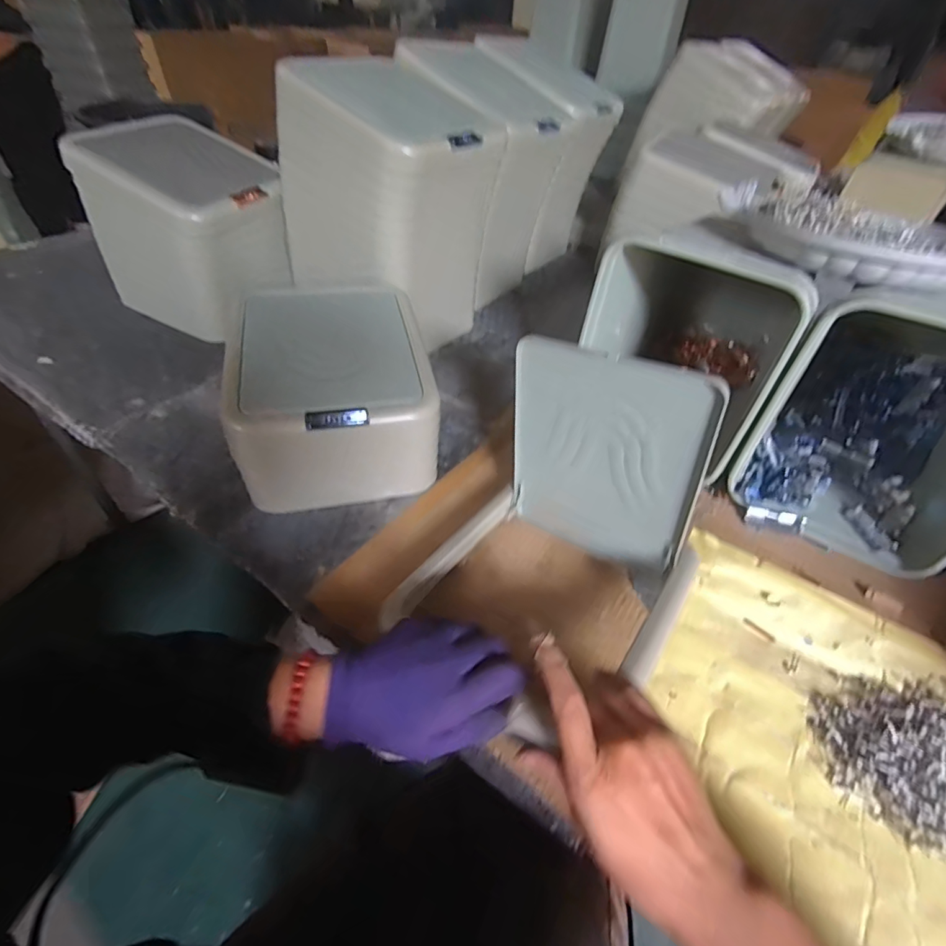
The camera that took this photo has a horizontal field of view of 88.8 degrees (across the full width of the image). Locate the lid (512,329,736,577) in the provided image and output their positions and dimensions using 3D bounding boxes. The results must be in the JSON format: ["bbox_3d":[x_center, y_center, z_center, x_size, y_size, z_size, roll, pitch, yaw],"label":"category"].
[{"bbox_3d":[0.117,-0.006,0.445,0.172,0.211,0.034,20,37,27],"label":"lid"}]

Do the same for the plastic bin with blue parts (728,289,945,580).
[{"bbox_3d":[0.488,-0.110,0.572,0.218,0.240,0.371,26,49,20],"label":"plastic bin with blue parts"}]

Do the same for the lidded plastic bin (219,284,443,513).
[{"bbox_3d":[-0.154,-0.087,0.560,0.205,0.160,0.217,-6,46,-10],"label":"lidded plastic bin"}]

